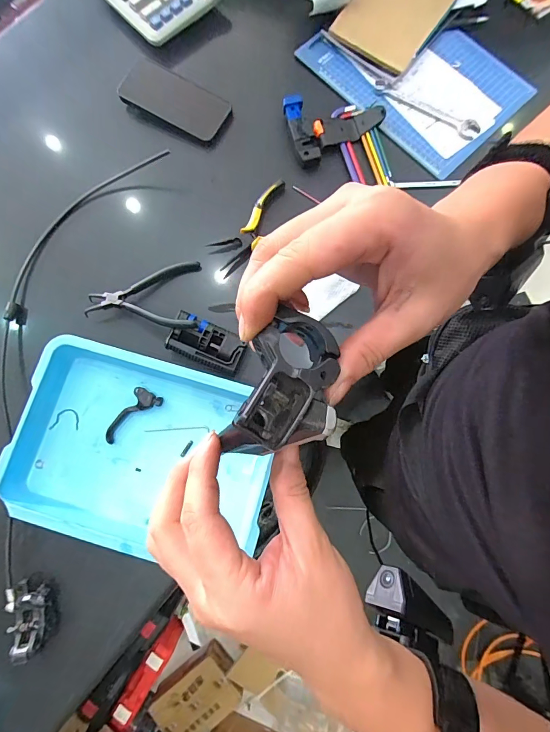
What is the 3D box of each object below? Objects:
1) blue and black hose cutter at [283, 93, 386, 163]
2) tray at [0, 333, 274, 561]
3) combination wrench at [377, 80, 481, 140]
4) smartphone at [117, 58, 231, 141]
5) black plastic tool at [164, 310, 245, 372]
[{"bbox_3d":[0.091,-0.363,0.536,0.136,0.028,0.089,-16,80,-2],"label":"blue and black hose cutter"},{"bbox_3d":[-0.163,0.104,0.450,0.313,0.043,0.220,16,80,3],"label":"tray"},{"bbox_3d":[0.229,-0.390,0.552,0.170,0.010,0.031,26,81,5],"label":"combination wrench"},{"bbox_3d":[-0.148,-0.398,0.539,0.161,0.015,0.068,26,92,1],"label":"smartphone"},{"bbox_3d":[-0.089,-0.031,0.474,0.095,0.024,0.052,21,80,4],"label":"black plastic tool"}]

